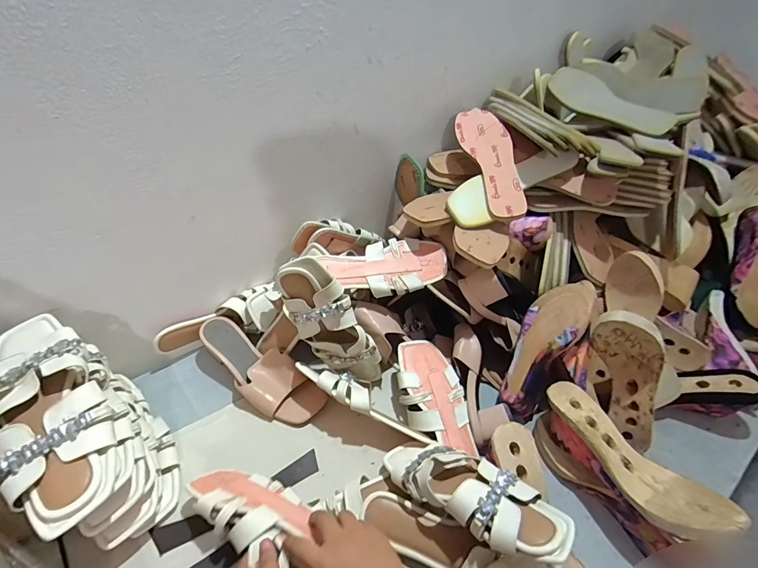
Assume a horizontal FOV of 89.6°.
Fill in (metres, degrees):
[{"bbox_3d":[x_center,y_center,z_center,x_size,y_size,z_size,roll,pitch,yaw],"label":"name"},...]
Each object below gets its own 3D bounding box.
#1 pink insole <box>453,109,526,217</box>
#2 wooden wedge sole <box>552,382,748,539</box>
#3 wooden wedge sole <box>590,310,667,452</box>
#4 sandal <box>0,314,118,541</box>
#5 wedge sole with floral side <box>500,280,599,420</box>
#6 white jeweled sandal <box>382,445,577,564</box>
[{"bbox_3d":[0.194,-0.215,0.648,0.078,0.010,0.239,-16,65,1],"label":"pink insole"},{"bbox_3d":[0.323,0.219,0.494,0.079,0.042,0.234,-24,51,-27],"label":"wooden wedge sole"},{"bbox_3d":[0.370,0.139,0.566,0.055,0.232,0.083,-28,19,-30],"label":"wooden wedge sole"},{"bbox_3d":[-0.362,0.135,0.416,0.100,0.056,0.250,-26,52,-28],"label":"sandal"},{"bbox_3d":[0.259,0.101,0.597,0.087,0.232,0.079,25,5,19],"label":"wedge sole with floral side"},{"bbox_3d":[0.104,0.247,0.469,0.245,0.056,0.087,7,35,44],"label":"white jeweled sandal"}]

